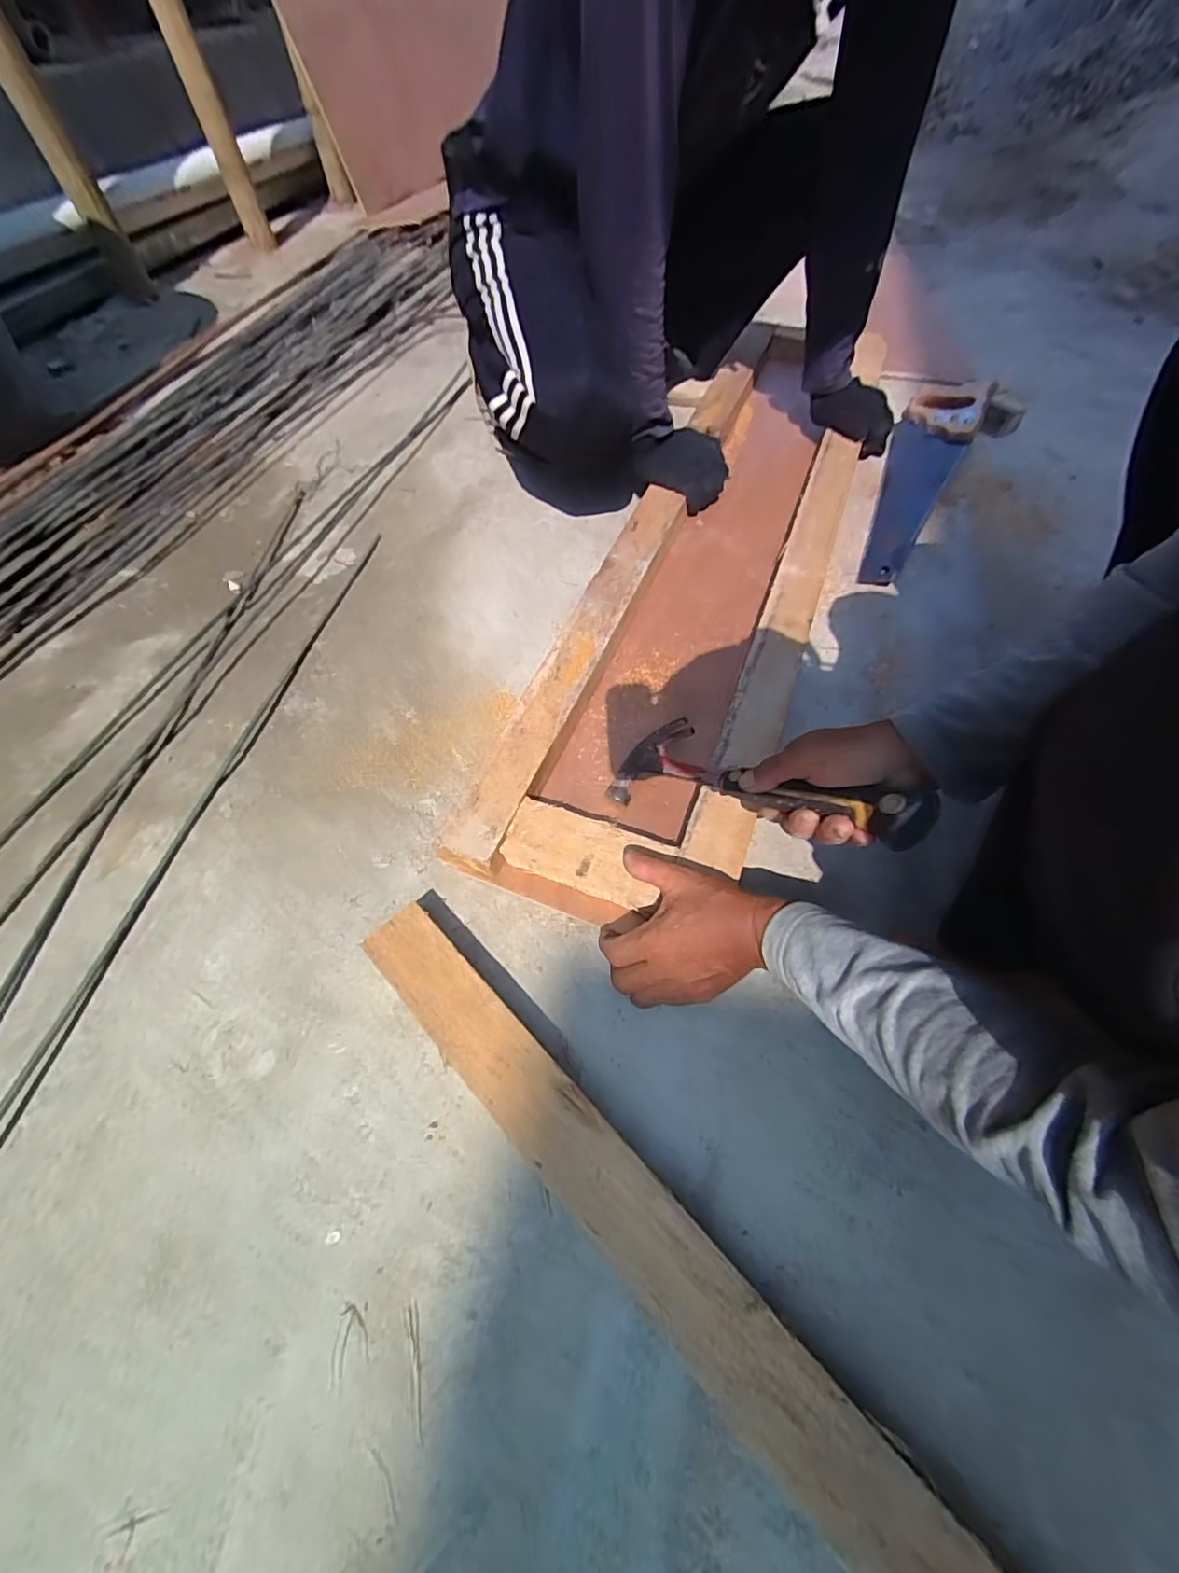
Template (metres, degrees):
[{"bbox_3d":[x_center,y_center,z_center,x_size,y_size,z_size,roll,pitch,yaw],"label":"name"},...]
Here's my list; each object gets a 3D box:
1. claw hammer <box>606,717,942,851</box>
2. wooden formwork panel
[{"bbox_3d":[0.130,-0.003,0.447,0.095,0.034,0.274,-43,32,-21],"label":"claw hammer"},{"bbox_3d":[0.175,-0.313,0.729,0.264,0.055,1.042,18,61,13],"label":"wooden formwork panel"}]

